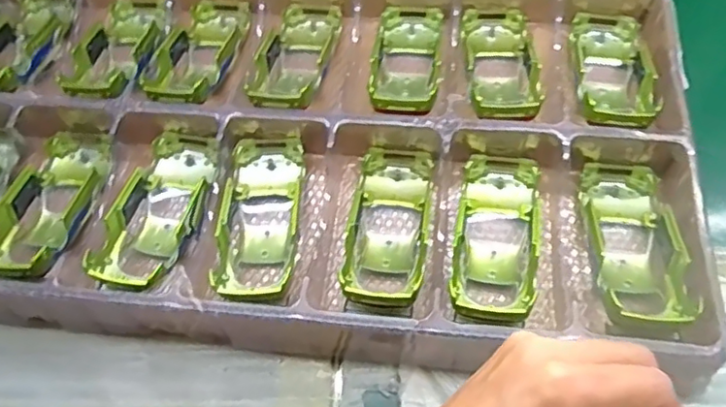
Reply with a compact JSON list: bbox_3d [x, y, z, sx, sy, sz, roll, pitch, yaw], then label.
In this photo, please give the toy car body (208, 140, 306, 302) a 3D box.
[{"bbox_3d":[-0.069,0.009,0.430,0.058,0.040,0.135,-1,61,3],"label":"toy car body"}]

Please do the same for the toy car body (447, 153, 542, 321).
[{"bbox_3d":[0.090,0.016,0.413,0.052,0.028,0.121,9,62,9],"label":"toy car body"}]

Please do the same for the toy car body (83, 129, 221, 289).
[{"bbox_3d":[-0.140,0.002,0.437,0.059,0.039,0.135,8,61,8],"label":"toy car body"}]

